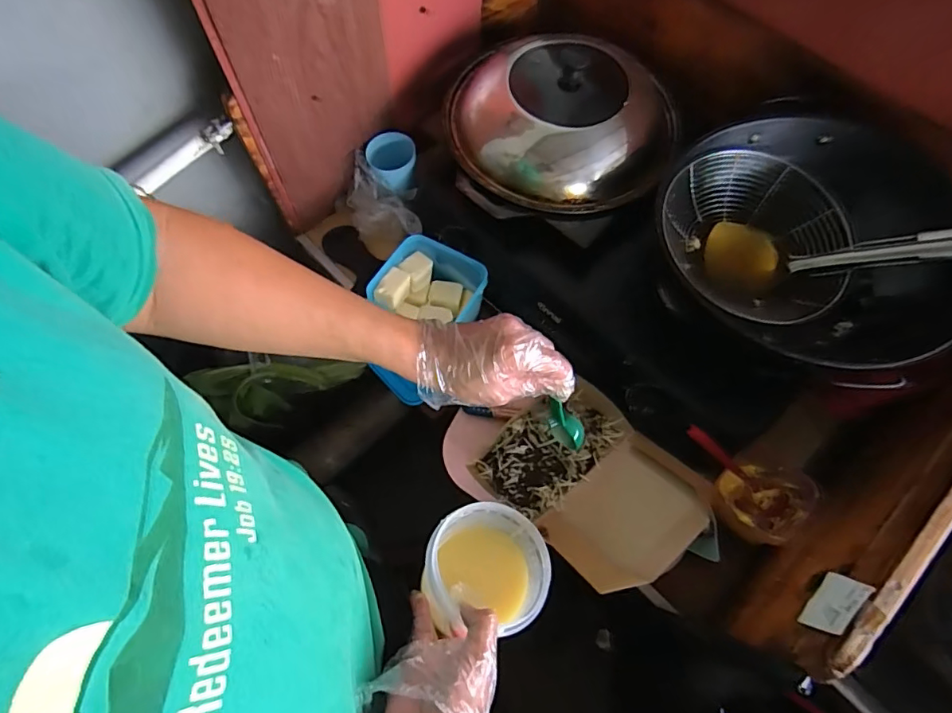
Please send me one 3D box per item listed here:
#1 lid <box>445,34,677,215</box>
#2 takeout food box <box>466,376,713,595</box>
[{"bbox_3d":[0.120,-0.328,0.688,0.323,0.098,0.272,3,68,2],"label":"lid"},{"bbox_3d":[0.140,0.145,0.618,0.193,0.096,0.238,-41,73,-15],"label":"takeout food box"}]

